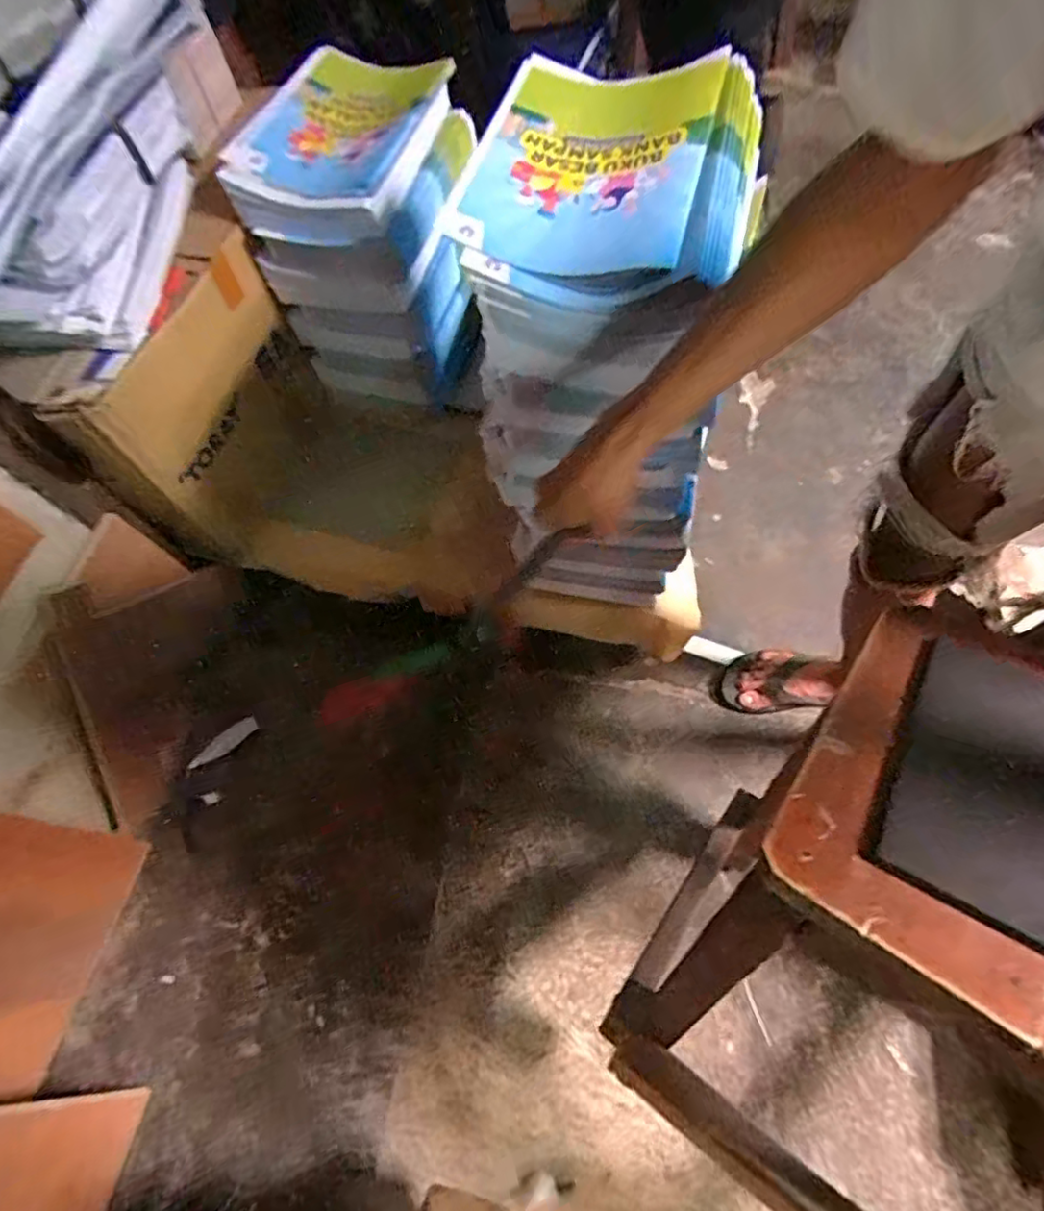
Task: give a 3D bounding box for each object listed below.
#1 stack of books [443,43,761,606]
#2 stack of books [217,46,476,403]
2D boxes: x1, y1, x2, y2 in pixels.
[{"bbox_3d":[0.103,-0.295,0.809,0.261,0.537,0.334,10,68,8],"label":"stack of books"},{"bbox_3d":[-0.249,-0.637,1.093,0.308,0.405,0.354,6,67,6],"label":"stack of books"}]

